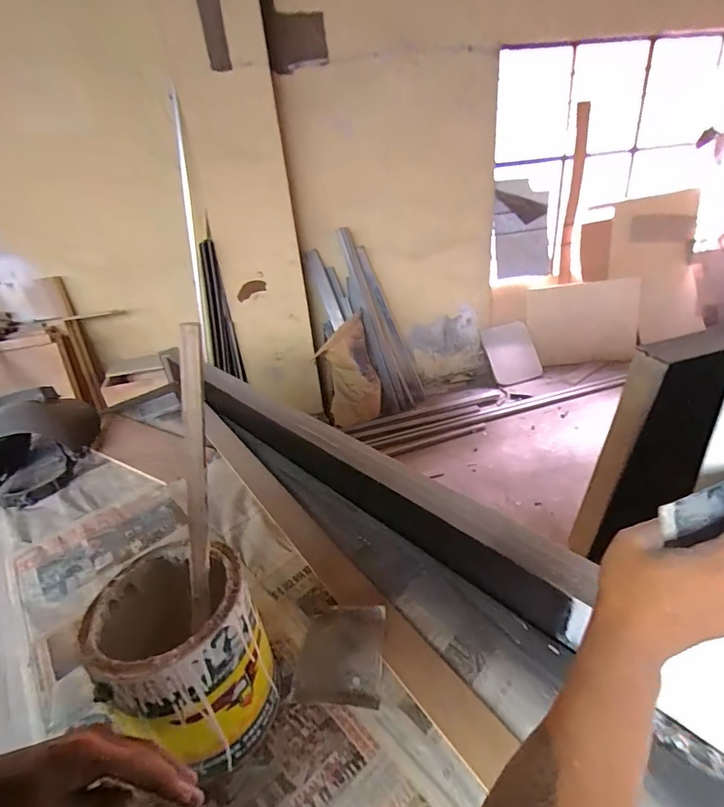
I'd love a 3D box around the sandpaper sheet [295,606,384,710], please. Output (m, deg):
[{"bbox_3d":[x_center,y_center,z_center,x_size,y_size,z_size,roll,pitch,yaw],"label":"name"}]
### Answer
[{"bbox_3d":[-0.029,0.336,0.577,0.112,0.018,0.127,-2,29,10],"label":"sandpaper sheet"}]

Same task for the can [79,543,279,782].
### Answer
[{"bbox_3d":[-0.192,0.290,0.489,0.150,0.200,0.161,-20,31,-21],"label":"can"}]

